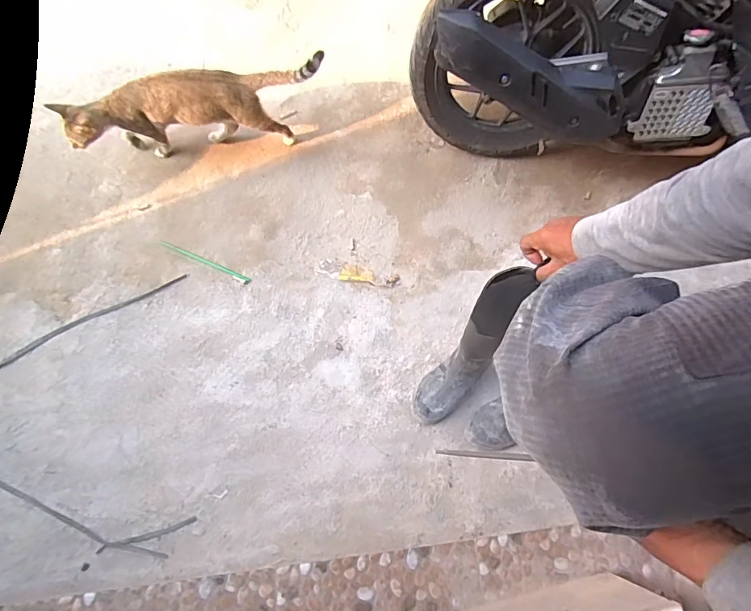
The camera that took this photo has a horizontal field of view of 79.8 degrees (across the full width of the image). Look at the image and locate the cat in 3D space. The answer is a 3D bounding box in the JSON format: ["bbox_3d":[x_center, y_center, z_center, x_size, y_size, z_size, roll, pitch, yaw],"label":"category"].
[{"bbox_3d":[-0.433,-0.477,1.127,0.577,0.314,0.132,-11,78,-7],"label":"cat"}]

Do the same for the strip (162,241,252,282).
[{"bbox_3d":[-0.446,-0.117,1.184,0.260,0.004,0.012,24,76,1],"label":"strip"}]

